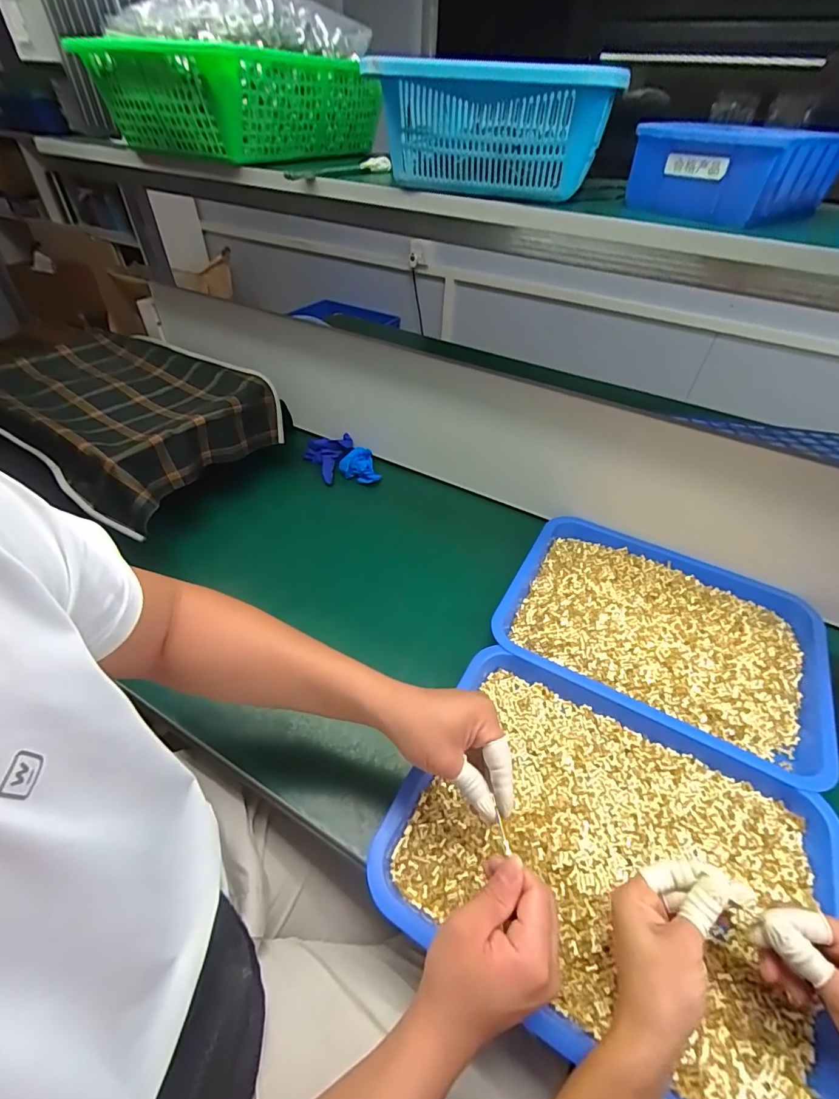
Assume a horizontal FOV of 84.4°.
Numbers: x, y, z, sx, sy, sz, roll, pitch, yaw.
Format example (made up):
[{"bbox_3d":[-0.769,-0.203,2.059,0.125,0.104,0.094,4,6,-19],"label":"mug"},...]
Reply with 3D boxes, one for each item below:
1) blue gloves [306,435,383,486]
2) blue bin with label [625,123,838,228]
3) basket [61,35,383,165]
[{"bbox_3d":[-0.148,-0.165,0.888,0.109,0.048,0.143,-23,50,-23],"label":"blue gloves"},{"bbox_3d":[0.304,-0.358,0.440,0.172,0.057,0.117,-27,52,-27],"label":"blue bin with label"},{"bbox_3d":[-0.227,-0.584,0.607,0.240,0.092,0.295,22,48,18],"label":"basket"}]

